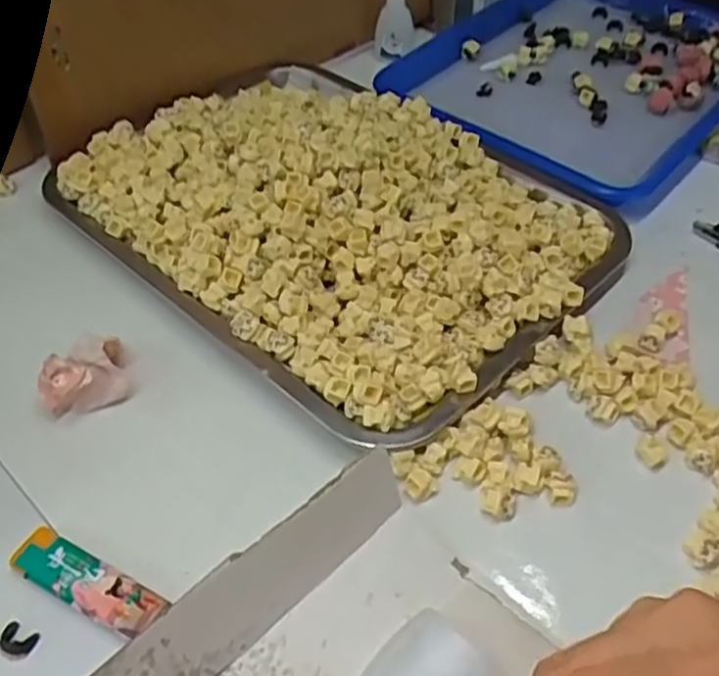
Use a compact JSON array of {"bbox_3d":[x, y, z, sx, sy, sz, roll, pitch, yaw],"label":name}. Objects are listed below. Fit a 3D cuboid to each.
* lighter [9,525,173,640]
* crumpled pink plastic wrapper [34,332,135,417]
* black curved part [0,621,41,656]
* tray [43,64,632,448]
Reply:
[{"bbox_3d":[-0.124,0.112,0.338,0.078,0.011,0.024,22,51,18],"label":"lighter"},{"bbox_3d":[-0.151,0.019,0.405,0.044,0.034,0.033,-10,48,-10],"label":"crumpled pink plastic wrapper"},{"bbox_3d":[-0.151,0.132,0.325,0.016,0.005,0.012,19,50,15],"label":"black curved part"},{"bbox_3d":[-0.015,-0.095,0.489,0.325,0.059,0.255,35,56,27],"label":"tray"}]

